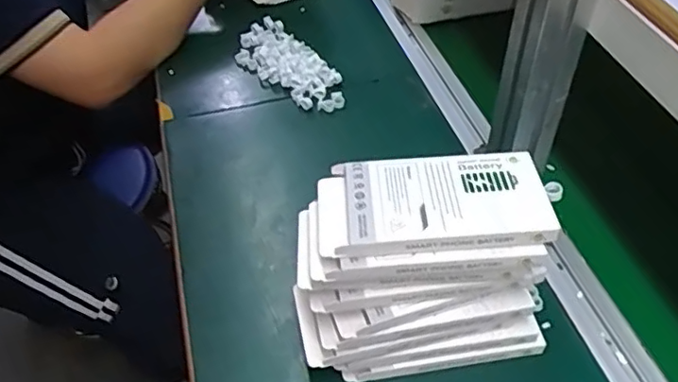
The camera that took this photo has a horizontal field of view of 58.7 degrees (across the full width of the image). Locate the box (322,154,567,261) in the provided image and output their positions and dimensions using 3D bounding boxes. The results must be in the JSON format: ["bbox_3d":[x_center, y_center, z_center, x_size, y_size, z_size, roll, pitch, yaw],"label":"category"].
[{"bbox_3d":[0.062,0.007,0.410,0.151,0.017,0.077,-2,47,-1],"label":"box"}]

